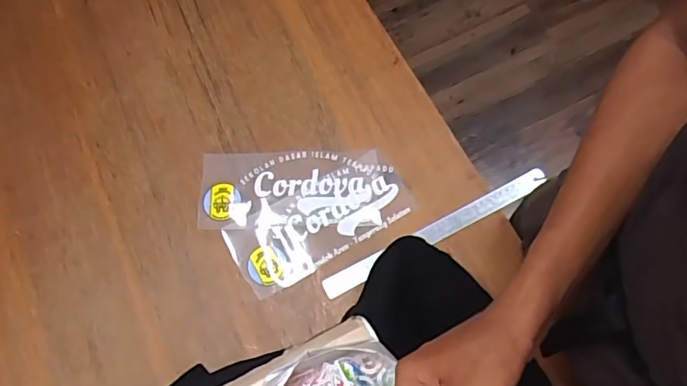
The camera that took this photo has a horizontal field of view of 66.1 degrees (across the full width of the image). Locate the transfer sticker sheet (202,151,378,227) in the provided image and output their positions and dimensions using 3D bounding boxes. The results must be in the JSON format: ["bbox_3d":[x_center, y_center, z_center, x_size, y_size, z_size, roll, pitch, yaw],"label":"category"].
[{"bbox_3d":[-0.077,-0.006,0.731,0.240,0.005,0.111,-1,73,3],"label":"transfer sticker sheet"}]

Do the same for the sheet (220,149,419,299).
[{"bbox_3d":[-0.033,0.036,0.714,0.242,0.006,0.108,-29,71,-4],"label":"sheet"}]

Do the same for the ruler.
[{"bbox_3d":[0.125,0.049,0.701,0.333,0.006,0.027,-28,71,-4],"label":"ruler"}]

